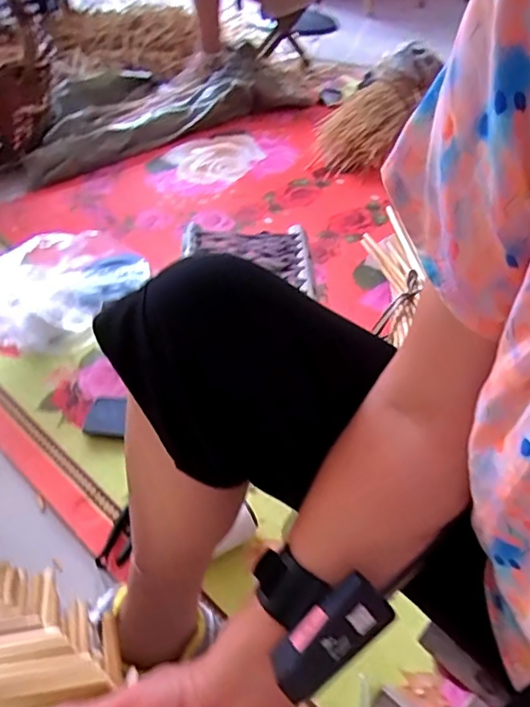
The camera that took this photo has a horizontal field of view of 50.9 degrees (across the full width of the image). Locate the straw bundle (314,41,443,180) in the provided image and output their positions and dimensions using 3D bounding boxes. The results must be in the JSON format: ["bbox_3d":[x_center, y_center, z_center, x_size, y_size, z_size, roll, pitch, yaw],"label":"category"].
[{"bbox_3d":[0.329,-0.728,1.630,0.216,0.092,0.661,24,60,20],"label":"straw bundle"}]

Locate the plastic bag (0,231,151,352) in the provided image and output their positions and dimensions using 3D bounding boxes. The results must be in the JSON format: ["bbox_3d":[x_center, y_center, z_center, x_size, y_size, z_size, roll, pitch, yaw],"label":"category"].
[{"bbox_3d":[-0.373,-0.108,1.006,0.214,0.123,0.371,35,52,28],"label":"plastic bag"}]

